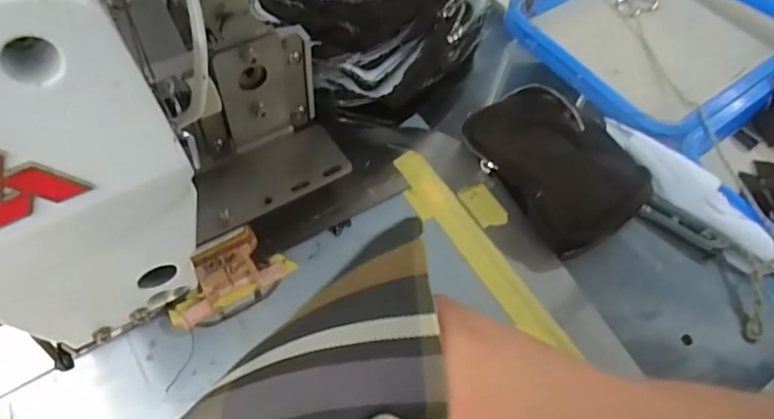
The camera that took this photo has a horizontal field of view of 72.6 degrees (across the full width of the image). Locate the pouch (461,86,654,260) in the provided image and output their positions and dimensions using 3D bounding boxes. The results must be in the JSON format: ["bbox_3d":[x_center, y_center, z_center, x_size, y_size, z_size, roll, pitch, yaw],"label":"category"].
[{"bbox_3d":[0.140,-0.043,0.425,0.119,0.028,0.143,-24,63,-19],"label":"pouch"}]

